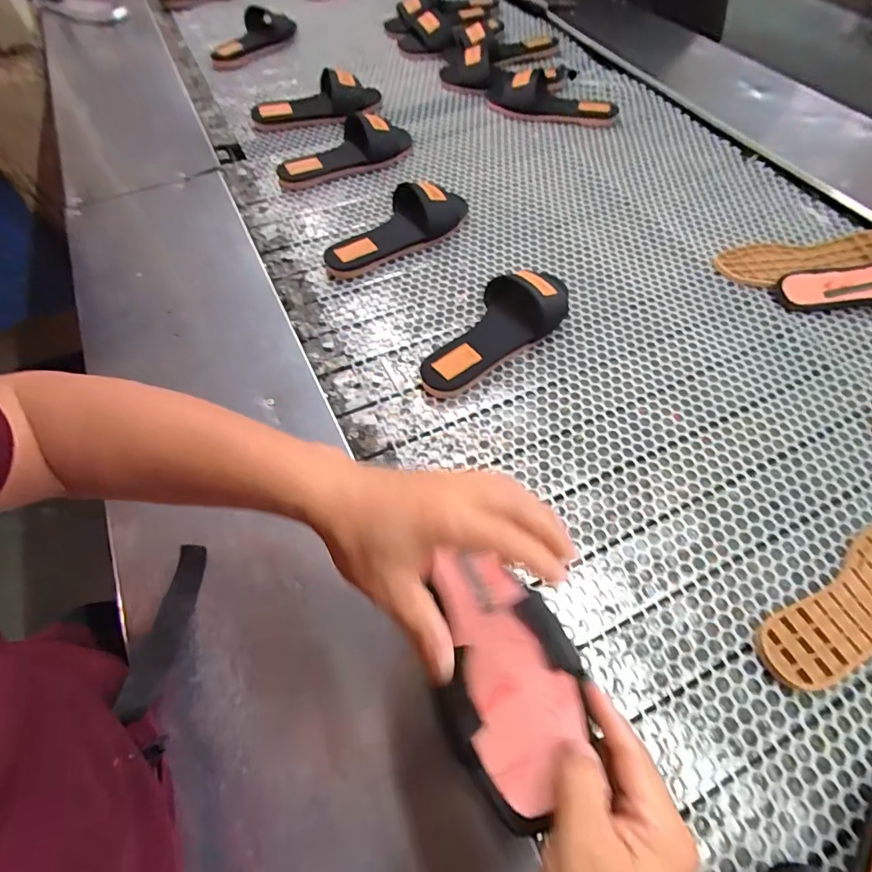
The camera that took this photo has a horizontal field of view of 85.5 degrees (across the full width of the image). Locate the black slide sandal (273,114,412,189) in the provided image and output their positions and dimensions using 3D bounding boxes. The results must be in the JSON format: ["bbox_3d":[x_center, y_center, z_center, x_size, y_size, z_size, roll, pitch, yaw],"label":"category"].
[{"bbox_3d":[-0.155,-0.499,0.811,0.260,0.057,0.098,-27,62,-15],"label":"black slide sandal"}]

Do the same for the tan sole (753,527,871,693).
[{"bbox_3d":[0.408,0.150,0.435,0.258,0.013,0.081,-27,62,-15],"label":"tan sole"}]

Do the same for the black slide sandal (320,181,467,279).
[{"bbox_3d":[-0.056,-0.318,0.694,0.251,0.061,0.093,-32,63,-17],"label":"black slide sandal"}]

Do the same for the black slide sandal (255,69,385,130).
[{"bbox_3d":[-0.223,-0.641,0.886,0.246,0.082,0.068,-17,59,-9],"label":"black slide sandal"}]

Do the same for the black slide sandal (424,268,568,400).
[{"bbox_3d":[0.083,-0.149,0.596,0.271,0.056,0.090,-35,64,-19],"label":"black slide sandal"}]

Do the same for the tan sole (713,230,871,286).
[{"bbox_3d":[0.537,-0.260,0.683,0.259,0.017,0.080,-8,58,-4],"label":"tan sole"}]

